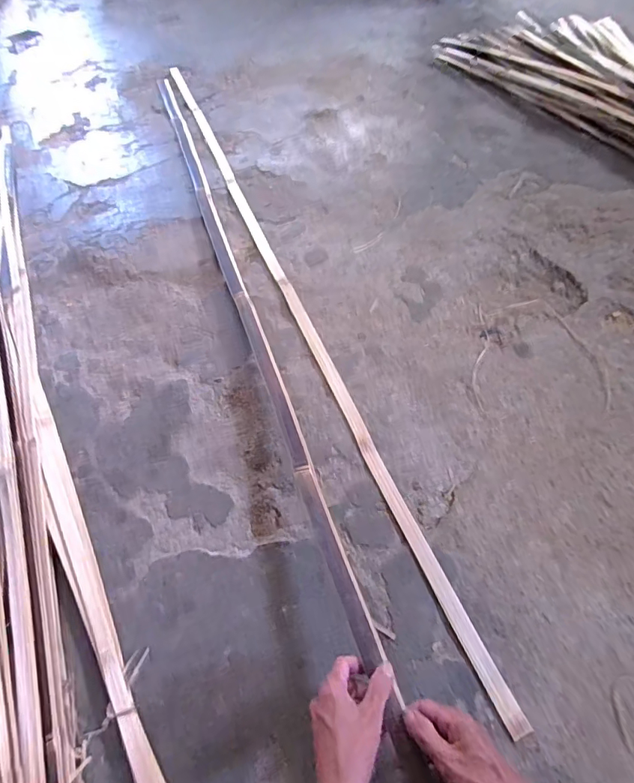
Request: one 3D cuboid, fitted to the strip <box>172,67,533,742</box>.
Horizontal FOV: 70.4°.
[{"bbox_3d":[-0.100,-0.308,0.998,0.036,0.011,1.829,-20,58,-8],"label":"strip"}]

